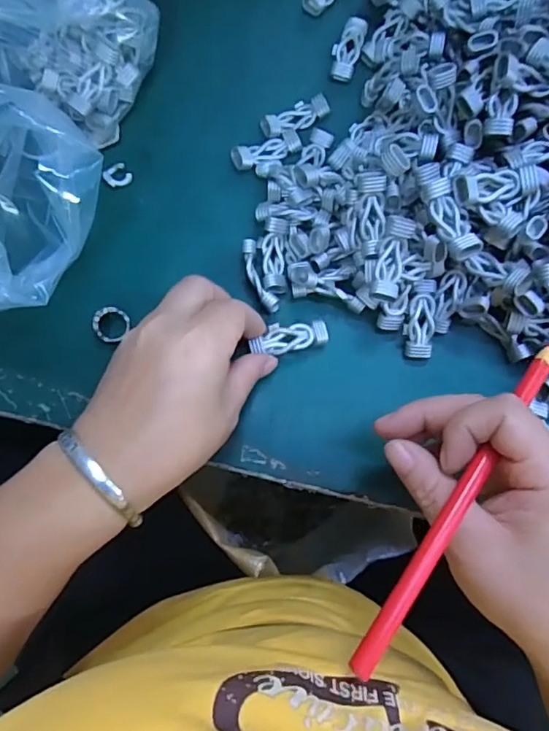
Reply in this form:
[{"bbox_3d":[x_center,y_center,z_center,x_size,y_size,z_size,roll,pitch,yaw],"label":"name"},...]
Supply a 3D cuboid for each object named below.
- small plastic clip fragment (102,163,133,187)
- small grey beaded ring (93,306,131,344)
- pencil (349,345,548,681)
[{"bbox_3d":[-0.098,-0.118,0.328,0.015,0.005,0.013,-42,82,-8],"label":"small plastic clip fragment"},{"bbox_3d":[-0.096,-0.025,0.306,0.020,0.004,0.021,-54,129,-14],"label":"small grey beaded ring"},{"bbox_3d":[0.082,0.054,0.225,0.010,0.007,0.167,38,72,6],"label":"pencil"}]

